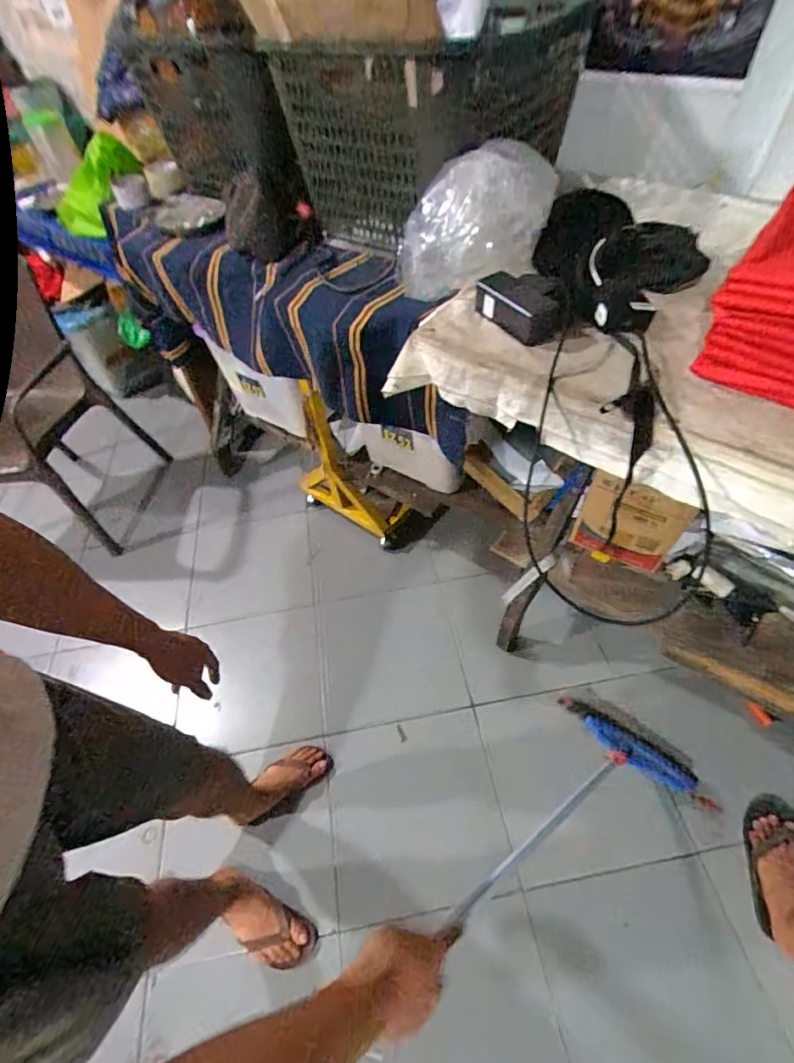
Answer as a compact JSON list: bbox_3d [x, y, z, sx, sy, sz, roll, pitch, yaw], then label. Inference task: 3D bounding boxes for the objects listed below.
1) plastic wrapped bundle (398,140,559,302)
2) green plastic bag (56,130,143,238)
[{"bbox_3d":[0.112,-0.471,0.736,0.223,0.191,0.091,10,53,12],"label":"plastic wrapped bundle"},{"bbox_3d":[-0.878,-0.988,1.383,0.336,0.130,0.132,-27,45,28],"label":"green plastic bag"}]

